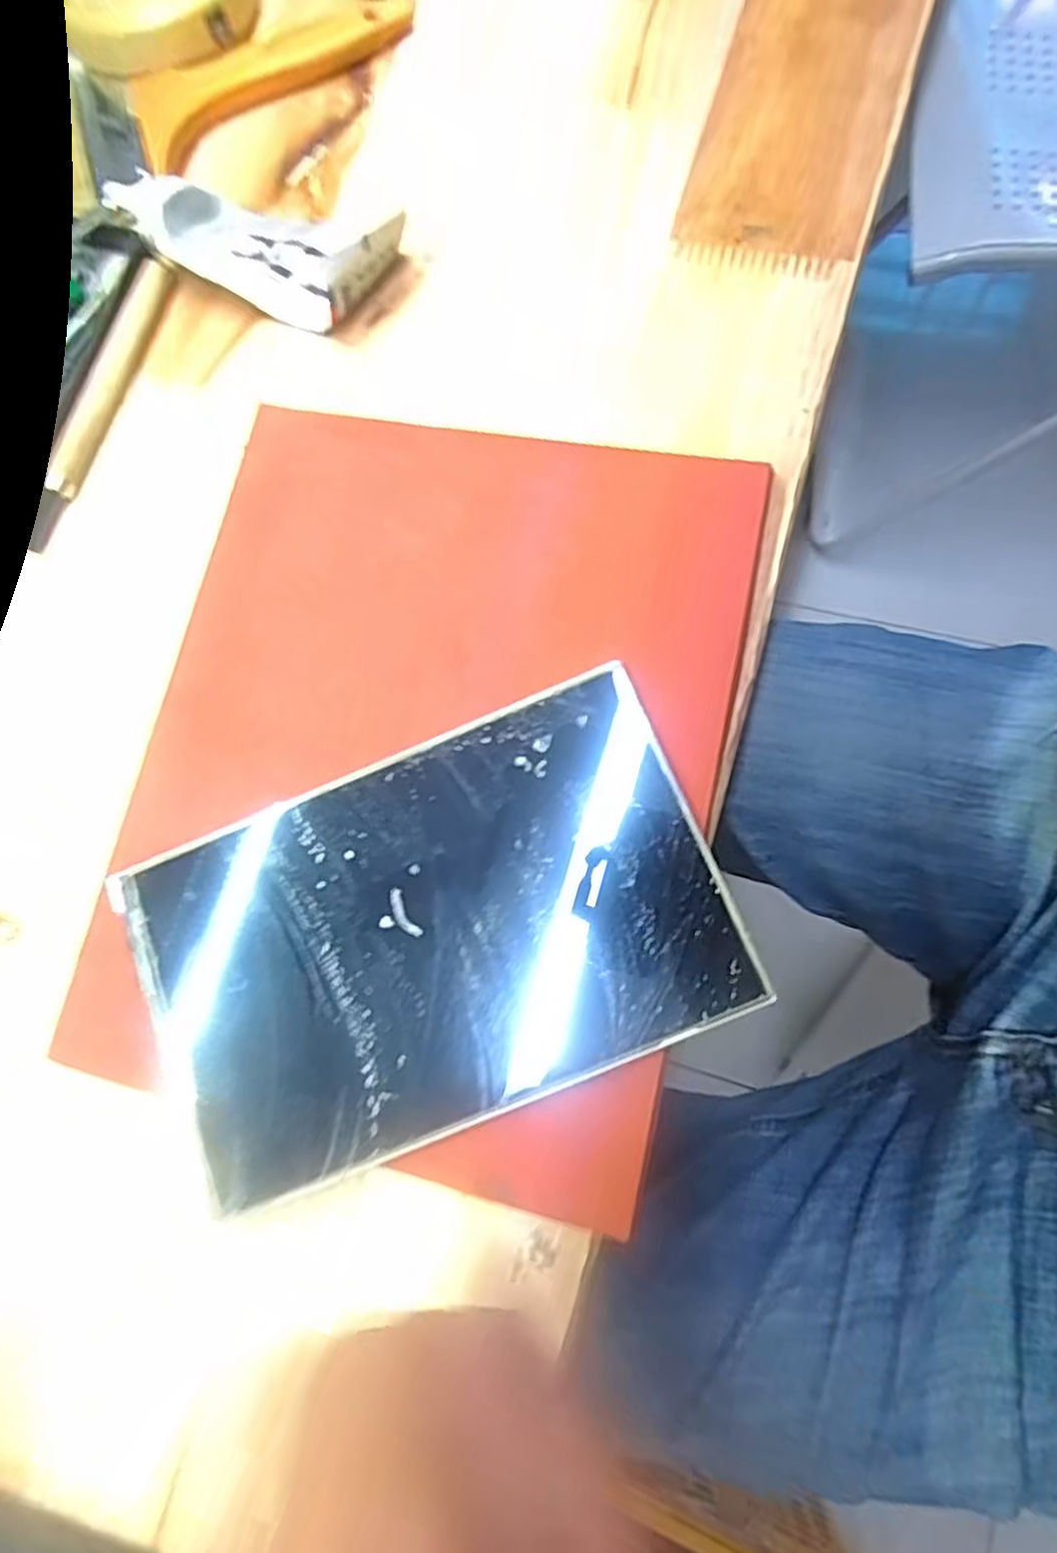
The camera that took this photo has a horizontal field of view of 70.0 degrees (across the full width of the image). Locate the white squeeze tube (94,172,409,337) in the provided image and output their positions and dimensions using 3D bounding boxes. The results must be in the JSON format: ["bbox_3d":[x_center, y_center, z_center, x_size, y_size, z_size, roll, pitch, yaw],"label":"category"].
[{"bbox_3d":[-0.112,-0.212,0.297,0.120,0.022,0.041,21,81,12],"label":"white squeeze tube"}]

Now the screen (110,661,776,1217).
[{"bbox_3d":[-0.031,0.047,0.232,0.175,0.009,0.114,-23,76,2],"label":"screen"}]

